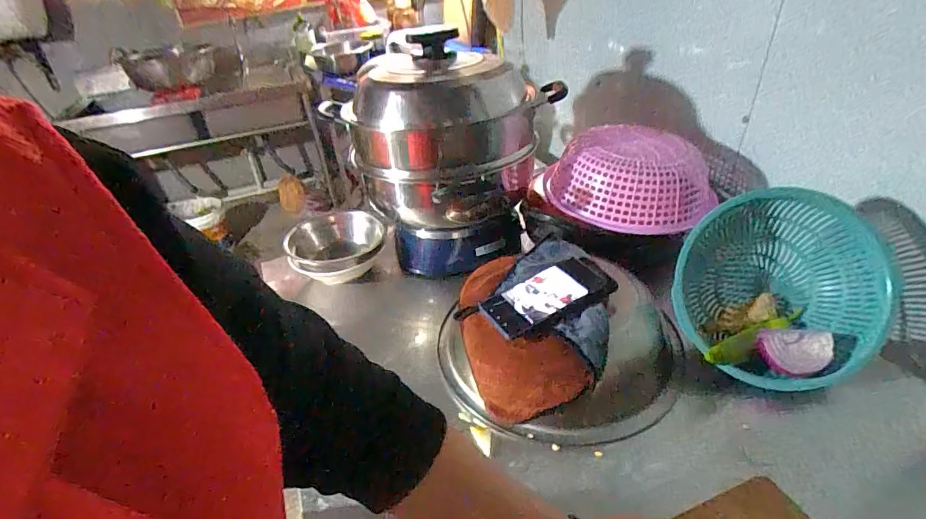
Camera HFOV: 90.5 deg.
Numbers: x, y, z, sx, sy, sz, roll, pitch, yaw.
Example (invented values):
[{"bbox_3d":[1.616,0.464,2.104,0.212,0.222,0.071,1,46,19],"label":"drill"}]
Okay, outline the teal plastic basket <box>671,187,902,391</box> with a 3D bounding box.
[{"bbox_3d":[0.459,0.043,0.675,0.275,0.277,0.132,4,-8,20],"label":"teal plastic basket"}]

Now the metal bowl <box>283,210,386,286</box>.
[{"bbox_3d":[-0.247,-0.019,0.928,0.169,0.082,0.180,-3,35,2],"label":"metal bowl"}]

